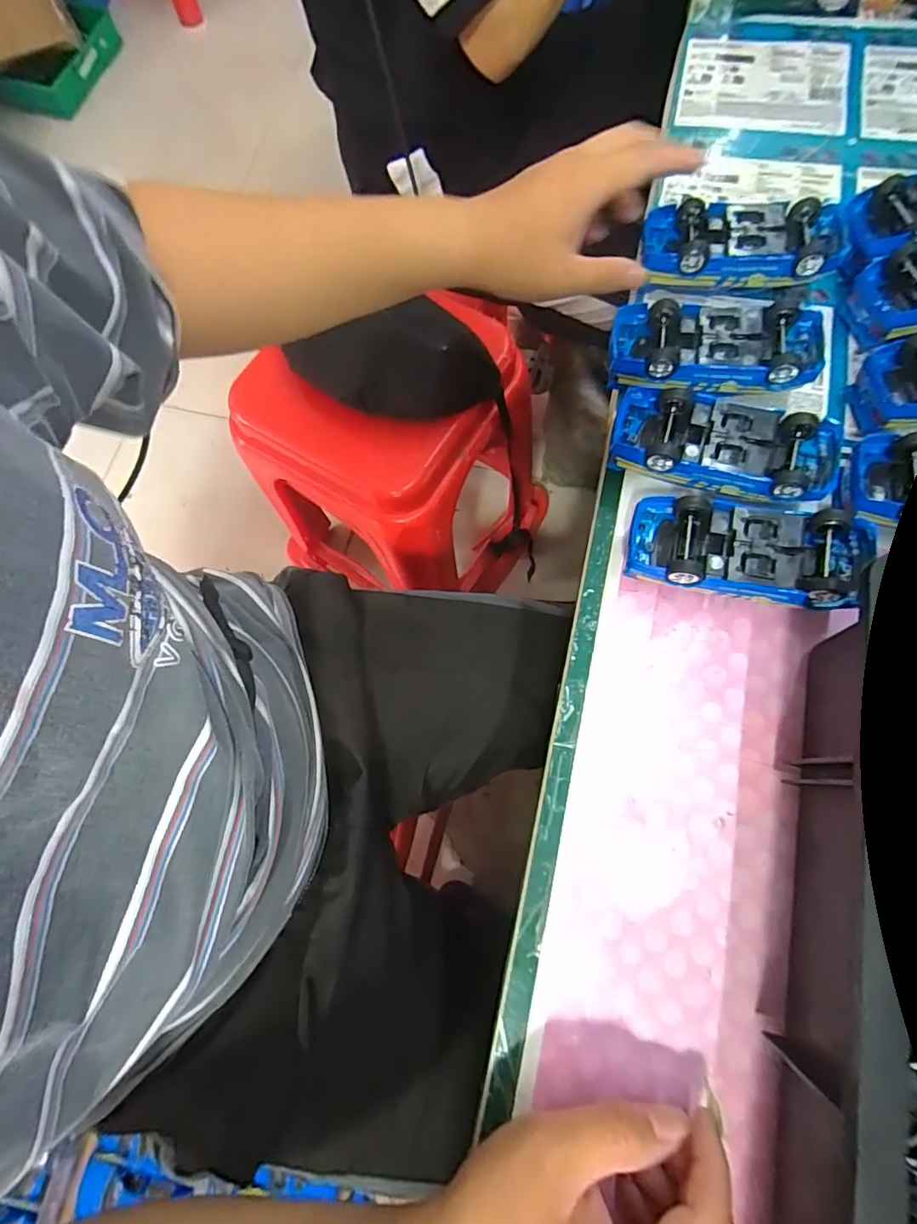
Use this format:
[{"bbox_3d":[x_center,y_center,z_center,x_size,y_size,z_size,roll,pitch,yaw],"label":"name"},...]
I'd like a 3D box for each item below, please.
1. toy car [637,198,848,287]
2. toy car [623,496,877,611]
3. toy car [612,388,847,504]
[{"bbox_3d":[0.205,-0.261,0.391,0.132,0.049,0.056,3,74,4],"label":"toy car"},{"bbox_3d":[0.174,-0.033,0.324,0.132,0.048,0.053,11,75,6],"label":"toy car"},{"bbox_3d":[0.169,-0.103,0.344,0.138,0.038,0.061,17,75,8],"label":"toy car"}]

